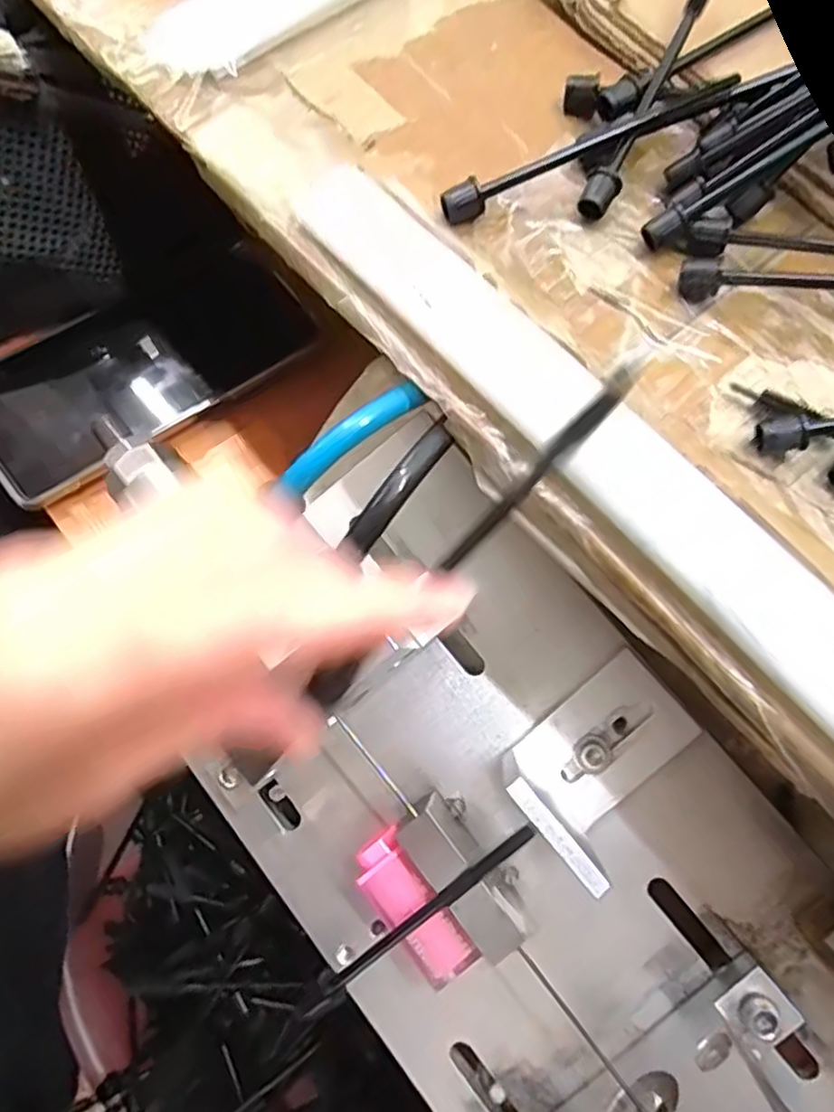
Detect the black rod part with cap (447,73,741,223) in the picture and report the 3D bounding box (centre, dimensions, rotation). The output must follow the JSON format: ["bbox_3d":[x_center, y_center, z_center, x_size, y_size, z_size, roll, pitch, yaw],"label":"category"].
[{"bbox_3d":[0.054,-0.128,0.215,0.099,0.020,0.007,-24,74,-11],"label":"black rod part with cap"}]

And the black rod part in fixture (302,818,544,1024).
[{"bbox_3d":[-0.002,0.118,0.218,0.104,0.004,0.009,-44,76,13],"label":"black rod part in fixture"}]

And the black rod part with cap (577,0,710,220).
[{"bbox_3d":[0.079,-0.152,0.221,0.010,0.025,0.101,28,72,7],"label":"black rod part with cap"}]

